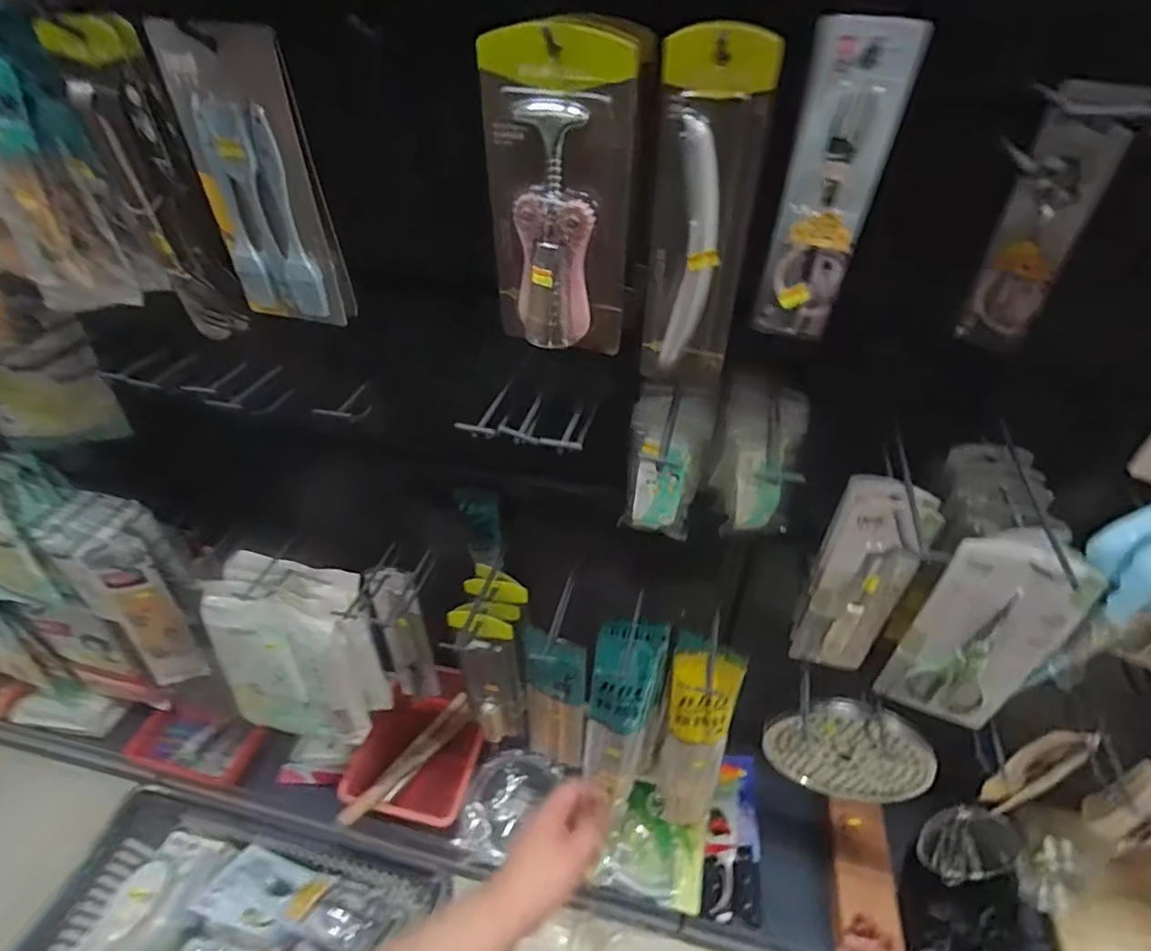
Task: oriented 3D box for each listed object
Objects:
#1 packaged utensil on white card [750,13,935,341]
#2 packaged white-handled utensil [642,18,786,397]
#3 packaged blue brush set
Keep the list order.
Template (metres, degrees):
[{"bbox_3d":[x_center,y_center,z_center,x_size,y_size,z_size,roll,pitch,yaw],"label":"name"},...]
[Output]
[{"bbox_3d":[0.178,-0.192,0.427,0.063,0.205,0.016,9,41,9],"label":"packaged utensil on white card"},{"bbox_3d":[0.092,-0.176,0.453,0.070,0.255,0.035,9,42,10],"label":"packaged white-handled utensil"},{"bbox_3d":[-0.262,-0.238,0.511,0.106,0.216,0.047,19,44,19],"label":"packaged blue brush set"}]

